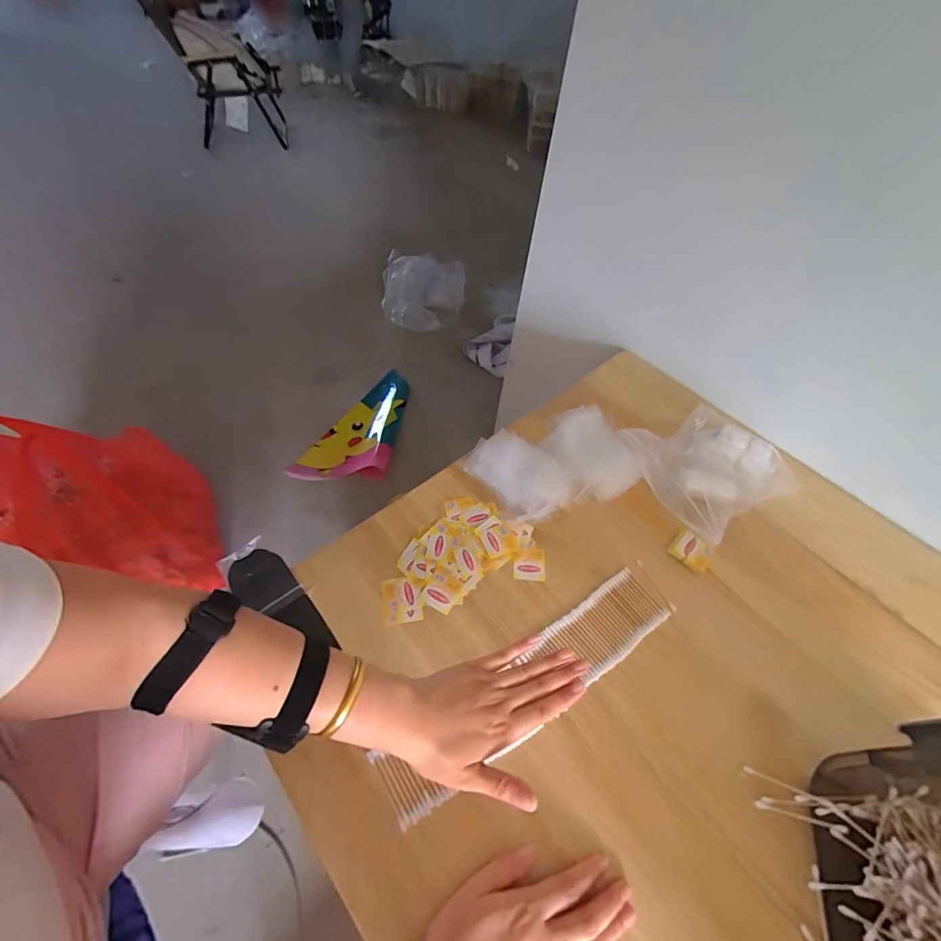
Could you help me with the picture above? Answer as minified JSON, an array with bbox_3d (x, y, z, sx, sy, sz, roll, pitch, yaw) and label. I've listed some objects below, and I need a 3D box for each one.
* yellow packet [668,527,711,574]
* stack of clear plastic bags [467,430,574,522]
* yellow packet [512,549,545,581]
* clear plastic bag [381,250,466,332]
[{"bbox_3d":[0.280,0.102,0.563,0.048,0.010,0.041,36,58,19],"label":"yellow packet"},{"bbox_3d":[0.068,0.003,0.619,0.112,0.015,0.144,-29,60,-19],"label":"stack of clear plastic bags"},{"bbox_3d":[0.072,0.116,0.550,0.039,0.004,0.040,6,53,-2],"label":"yellow packet"},{"bbox_3d":[-0.178,-0.630,1.586,0.296,0.216,0.146,6,53,-2],"label":"clear plastic bag"}]

